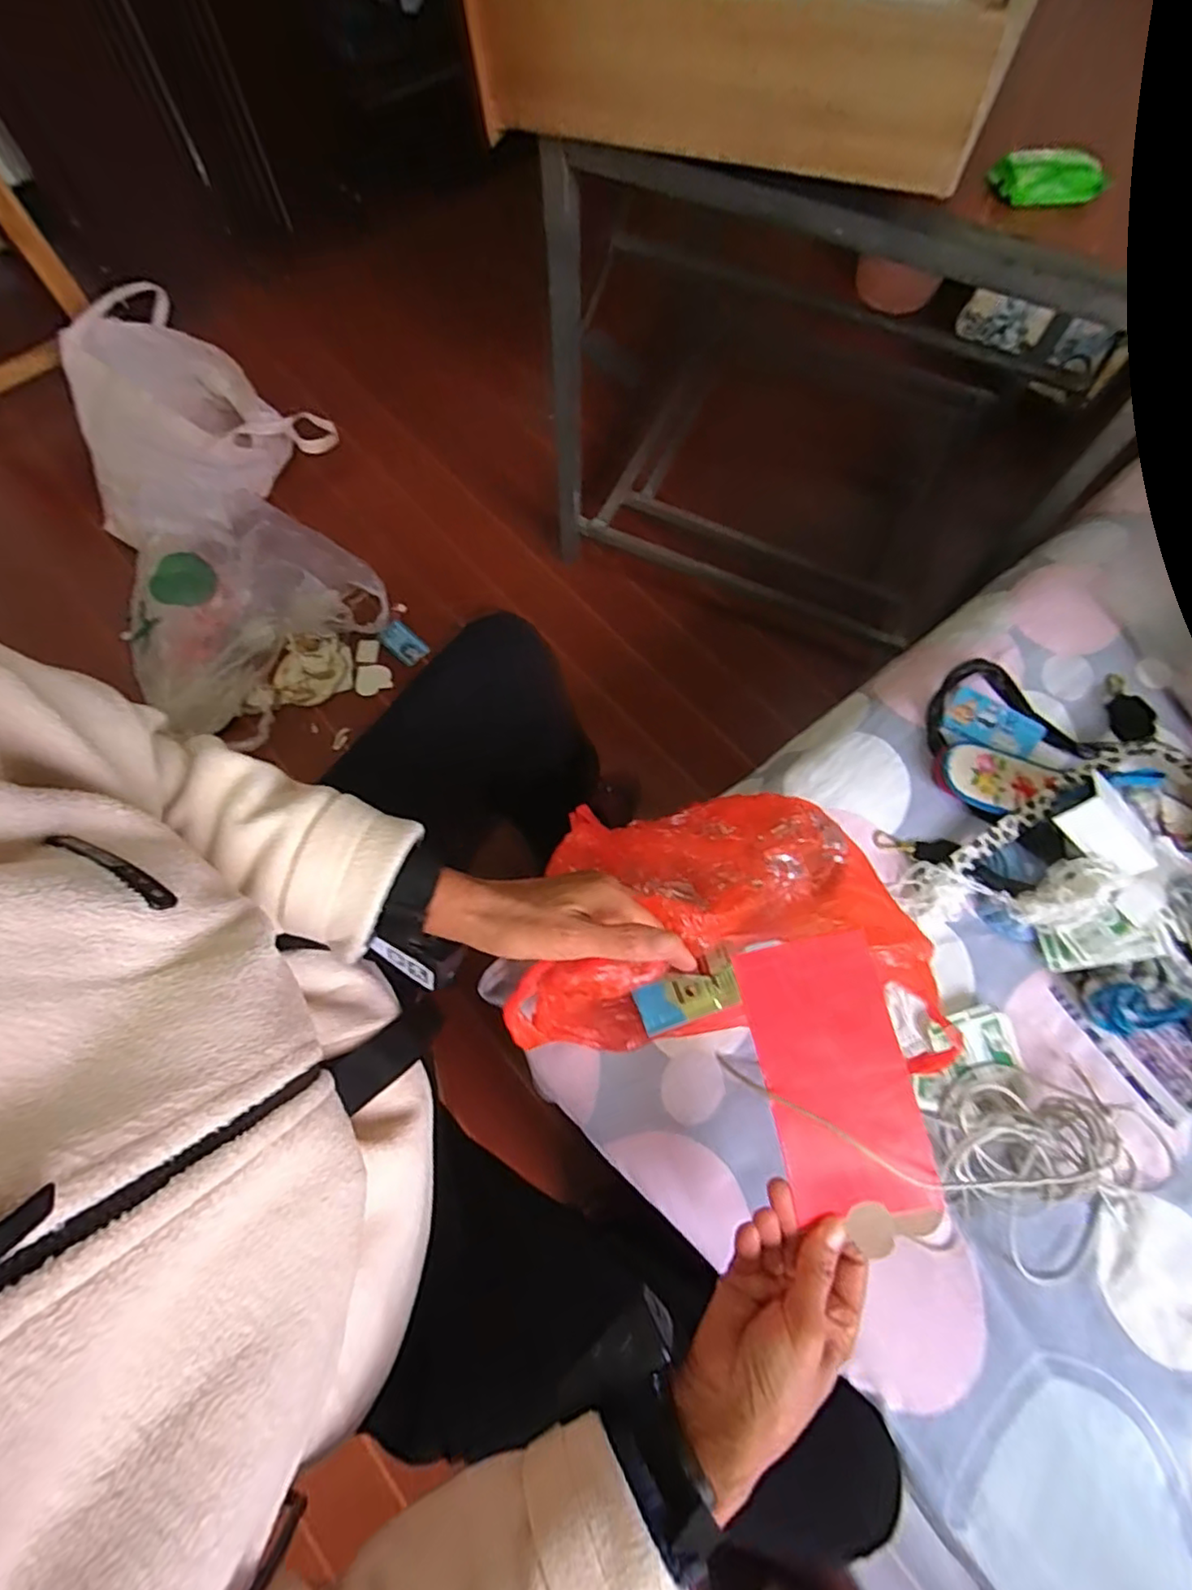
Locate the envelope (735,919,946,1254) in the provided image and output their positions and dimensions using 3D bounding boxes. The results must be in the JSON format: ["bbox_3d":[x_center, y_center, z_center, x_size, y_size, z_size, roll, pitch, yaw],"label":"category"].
[{"bbox_3d":[0.141,0.173,0.369,0.083,0.013,0.169,-10,77,-6],"label":"envelope"}]

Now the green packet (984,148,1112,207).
[{"bbox_3d":[0.399,-0.542,0.550,0.096,0.029,0.025,5,70,1],"label":"green packet"}]

